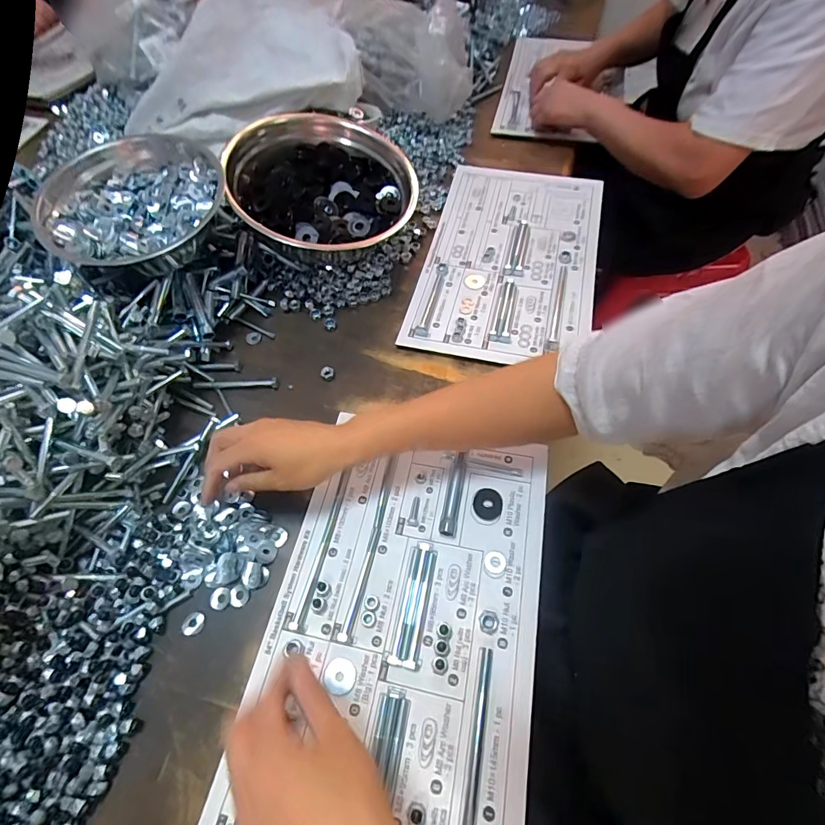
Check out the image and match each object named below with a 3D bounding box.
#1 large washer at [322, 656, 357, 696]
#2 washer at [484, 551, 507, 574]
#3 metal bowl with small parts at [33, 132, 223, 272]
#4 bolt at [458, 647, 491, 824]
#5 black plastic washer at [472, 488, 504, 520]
[{"bbox_3d":[-0.062,0.228,0.384,0.026,0.004,0.028,0,60,0],"label":"large washer"},{"bbox_3d":[0.080,0.143,0.424,0.020,0.004,0.021,0,60,0],"label":"washer"},{"bbox_3d":[-0.324,-0.247,0.518,0.200,0.083,0.160,-27,62,-14],"label":"metal bowl with small parts"},{"bbox_3d":[0.050,0.268,0.346,0.014,0.019,0.147,11,61,7],"label":"bolt"},{"bbox_3d":[0.078,0.094,0.454,0.030,0.004,0.032,0,60,0],"label":"black plastic washer"}]

